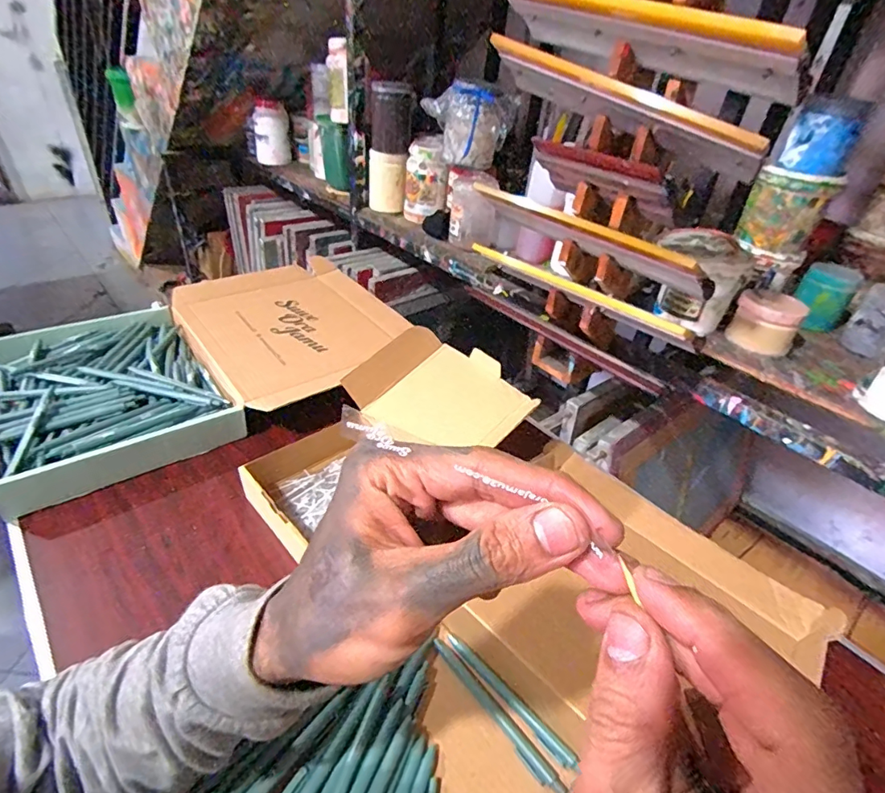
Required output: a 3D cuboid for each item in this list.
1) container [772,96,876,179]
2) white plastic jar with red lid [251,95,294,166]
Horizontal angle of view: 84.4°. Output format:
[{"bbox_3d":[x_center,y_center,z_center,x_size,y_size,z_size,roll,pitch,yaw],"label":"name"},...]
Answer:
[{"bbox_3d":[0.584,-0.400,0.747,0.090,0.093,0.102,27,42,25],"label":"container"},{"bbox_3d":[-0.526,-0.813,1.482,0.106,0.202,0.102,-11,61,-20],"label":"white plastic jar with red lid"}]

